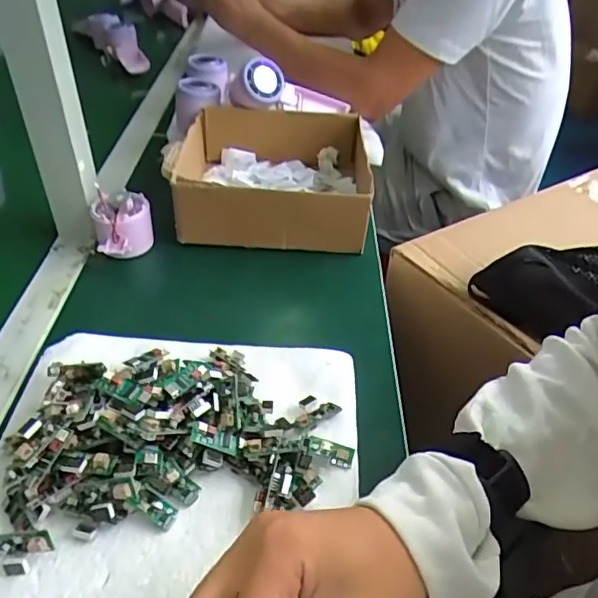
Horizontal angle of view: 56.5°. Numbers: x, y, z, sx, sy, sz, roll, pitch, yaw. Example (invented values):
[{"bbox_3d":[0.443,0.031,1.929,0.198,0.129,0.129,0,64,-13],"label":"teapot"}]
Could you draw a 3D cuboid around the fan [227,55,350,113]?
[{"bbox_3d":[-0.006,-0.268,0.725,0.174,0.061,0.045,-1,34,-38],"label":"fan"}]

